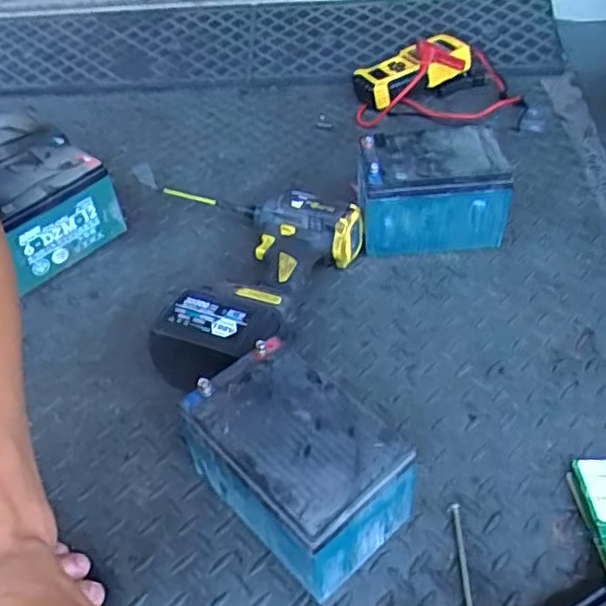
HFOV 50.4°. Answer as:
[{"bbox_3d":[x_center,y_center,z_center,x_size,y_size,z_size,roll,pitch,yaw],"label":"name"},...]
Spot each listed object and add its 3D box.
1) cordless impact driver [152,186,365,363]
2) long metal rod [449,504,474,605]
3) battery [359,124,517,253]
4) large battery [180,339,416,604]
[{"bbox_3d":[-0.096,-0.036,0.689,0.246,0.076,0.241,17,49,22],"label":"cordless impact driver"},{"bbox_3d":[0.121,0.206,0.474,0.007,0.004,0.123,-2,45,4],"label":"long metal rod"},{"bbox_3d":[0.139,-0.122,0.705,0.150,0.104,0.090,-4,43,2],"label":"battery"},{"bbox_3d":[-0.006,0.124,0.499,0.102,0.103,0.158,-36,51,-26],"label":"large battery"}]

